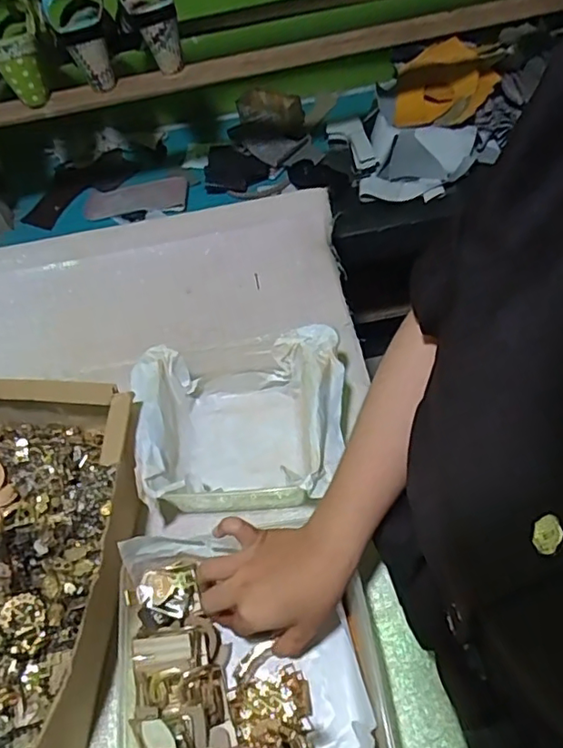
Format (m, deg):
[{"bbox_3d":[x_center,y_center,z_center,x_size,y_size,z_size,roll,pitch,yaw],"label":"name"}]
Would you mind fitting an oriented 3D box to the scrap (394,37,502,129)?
[{"bbox_3d":[0.284,-0.504,0.991,0.168,0.069,0.144,3,56,10],"label":"scrap"}]

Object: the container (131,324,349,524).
[{"bbox_3d":[-0.042,0.045,0.584,0.205,0.080,0.184,-3,55,4],"label":"container"}]

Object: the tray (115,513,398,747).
[{"bbox_3d":[-0.025,0.225,0.462,0.205,0.075,0.200,-10,56,-2],"label":"tray"}]

